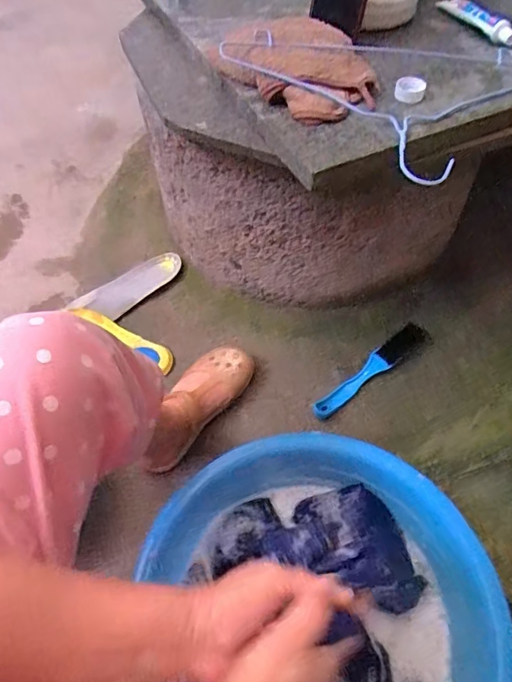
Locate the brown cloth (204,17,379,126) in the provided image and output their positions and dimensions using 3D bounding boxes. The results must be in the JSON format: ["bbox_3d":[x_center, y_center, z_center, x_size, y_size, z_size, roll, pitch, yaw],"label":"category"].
[{"bbox_3d":[0.050,-0.332,0.579,0.163,0.051,0.185,-23,56,-16],"label":"brown cloth"}]

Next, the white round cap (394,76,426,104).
[{"bbox_3d":[0.182,-0.299,0.573,0.035,0.011,0.038,0,53,1],"label":"white round cap"}]

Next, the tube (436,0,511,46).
[{"bbox_3d":[0.303,-0.451,0.674,0.036,0.017,0.172,-17,55,-12],"label":"tube"}]

